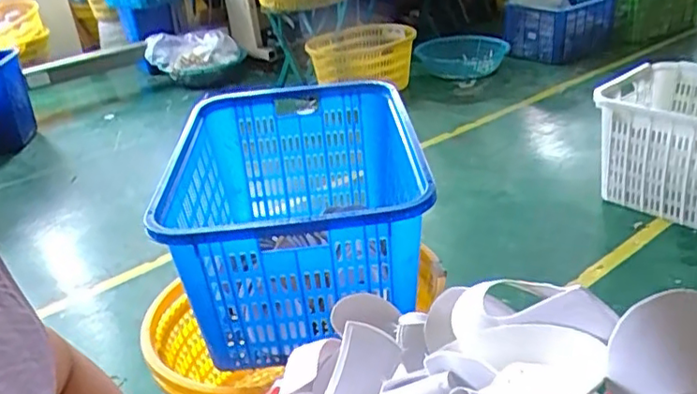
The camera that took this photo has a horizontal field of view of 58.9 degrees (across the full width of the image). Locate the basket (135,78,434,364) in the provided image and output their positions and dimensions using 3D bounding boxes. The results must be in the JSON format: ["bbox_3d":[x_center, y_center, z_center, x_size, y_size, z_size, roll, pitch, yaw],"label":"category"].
[{"bbox_3d":[-0.093,0.024,1.232,0.456,0.300,0.647,-6,27,-1],"label":"basket"}]

